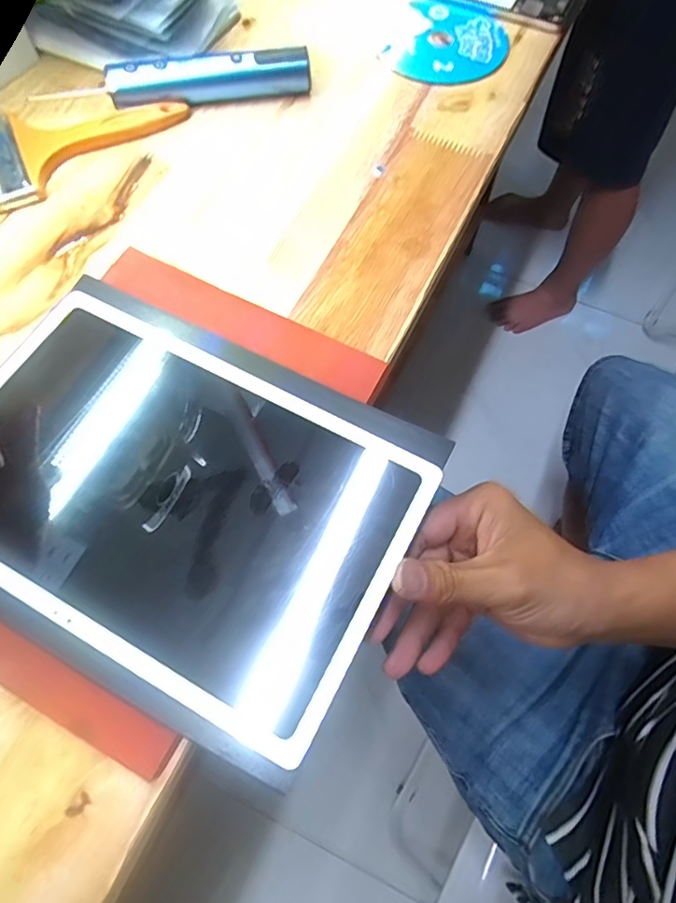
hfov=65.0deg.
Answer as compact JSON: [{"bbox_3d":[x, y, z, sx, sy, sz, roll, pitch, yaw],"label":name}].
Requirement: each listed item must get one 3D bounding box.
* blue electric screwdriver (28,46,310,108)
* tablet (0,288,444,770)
[{"bbox_3d":[-0.121,-0.287,0.406,0.193,0.029,0.026,-9,68,-5],"label":"blue electric screwdriver"},{"bbox_3d":[-0.086,0.019,0.270,0.237,0.010,0.154,28,70,8],"label":"tablet"}]

